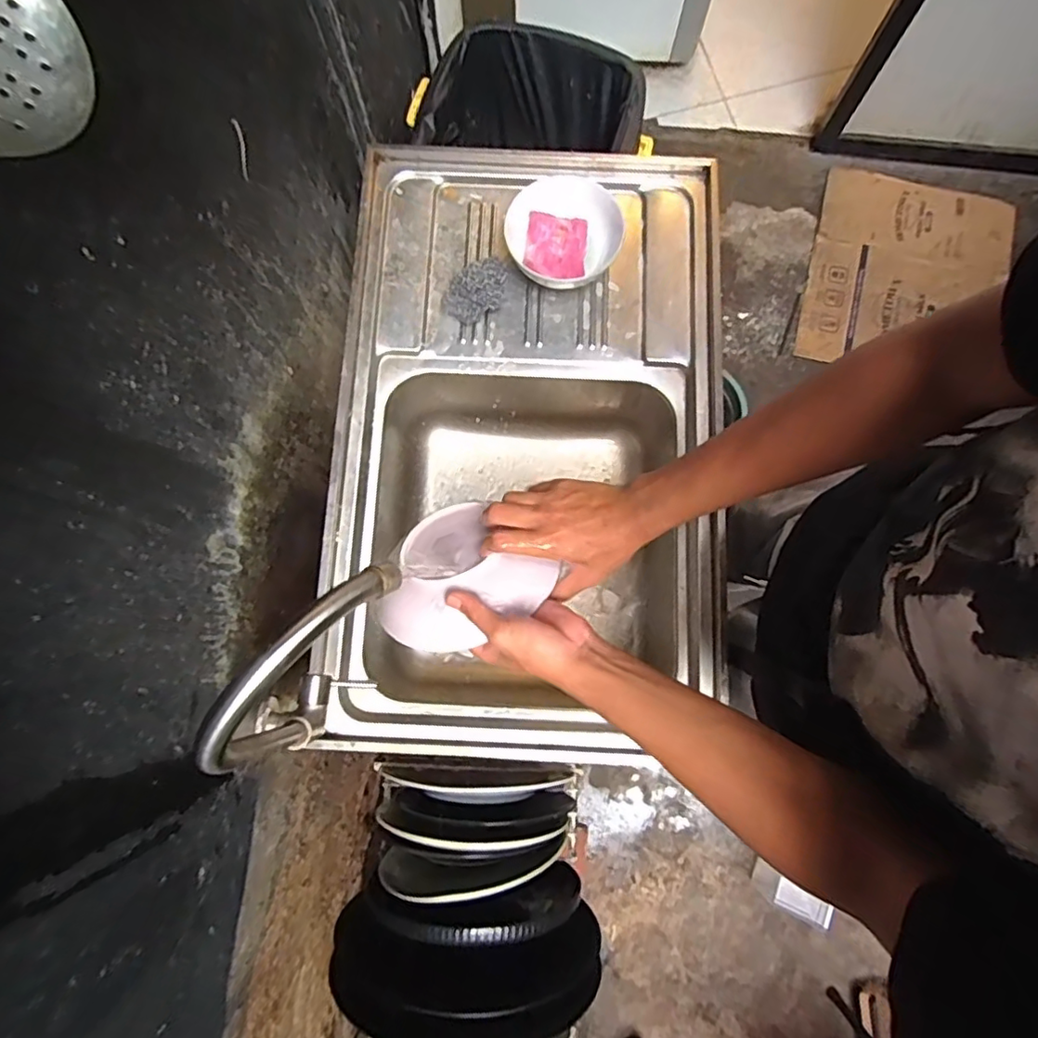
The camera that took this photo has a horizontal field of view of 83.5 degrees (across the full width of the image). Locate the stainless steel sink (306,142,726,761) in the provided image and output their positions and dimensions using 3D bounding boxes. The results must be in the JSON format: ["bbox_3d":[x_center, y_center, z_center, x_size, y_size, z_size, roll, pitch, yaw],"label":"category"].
[{"bbox_3d":[0.009,-0.104,0.812,0.465,0.220,0.753,3,79,0],"label":"stainless steel sink"}]

